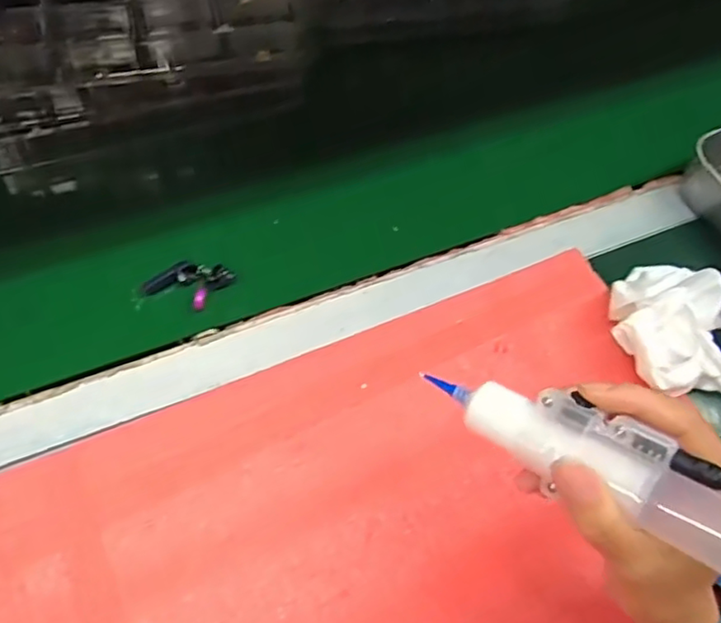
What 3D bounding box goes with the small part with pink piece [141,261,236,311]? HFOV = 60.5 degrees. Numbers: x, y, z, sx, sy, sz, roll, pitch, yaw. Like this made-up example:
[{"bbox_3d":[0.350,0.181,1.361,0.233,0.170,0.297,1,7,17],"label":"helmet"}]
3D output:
[{"bbox_3d":[-0.109,-0.020,0.394,0.048,0.010,0.033,19,59,4],"label":"small part with pink piece"}]

